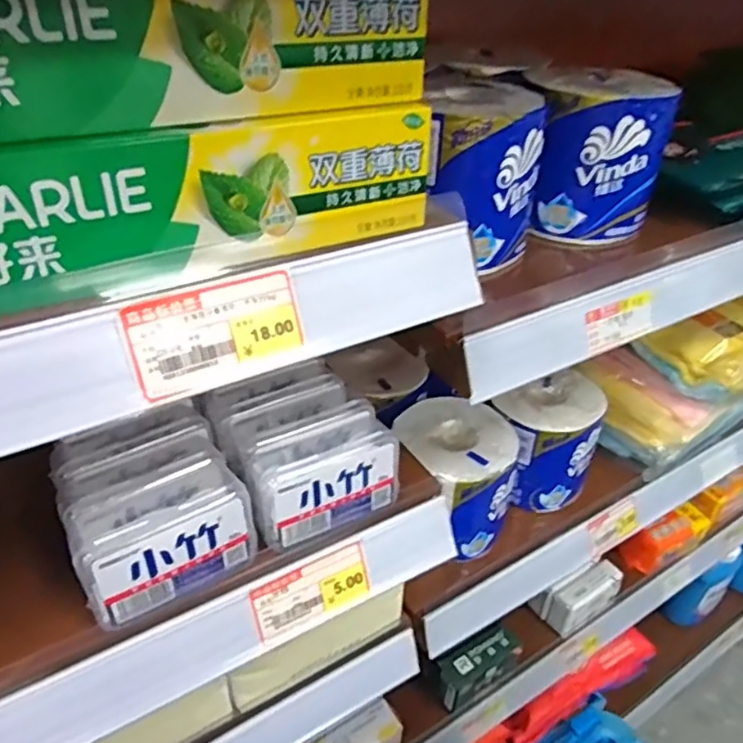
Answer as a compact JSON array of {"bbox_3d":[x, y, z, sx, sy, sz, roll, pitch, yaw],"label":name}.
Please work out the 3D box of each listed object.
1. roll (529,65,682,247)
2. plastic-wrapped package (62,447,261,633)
[{"bbox_3d":[0.165,-0.163,0.486,0.102,0.105,0.085,-12,39,-19],"label":"roll"},{"bbox_3d":[-0.111,0.085,0.338,0.087,0.049,0.052,-21,43,-29],"label":"plastic-wrapped package"}]

